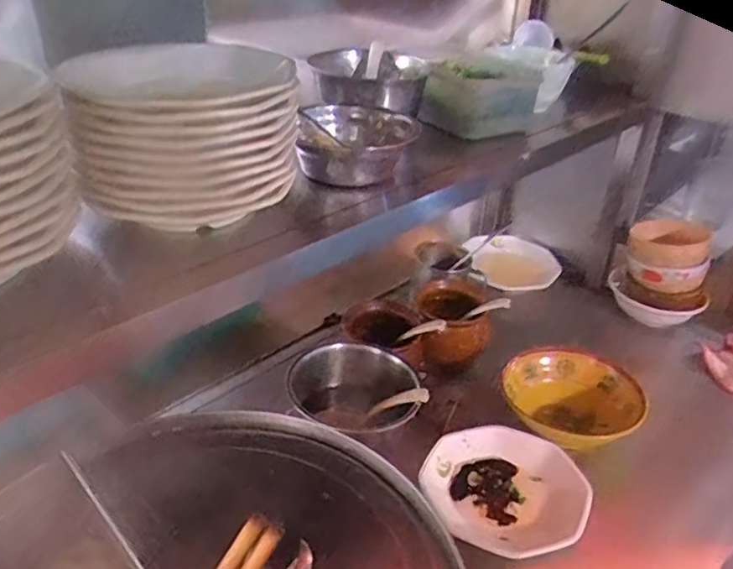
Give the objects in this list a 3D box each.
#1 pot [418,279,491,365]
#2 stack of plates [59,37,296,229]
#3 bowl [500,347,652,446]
[{"bbox_3d":[0.135,0.049,0.912,0.120,0.079,0.121,4,32,1],"label":"pot"},{"bbox_3d":[-0.150,-0.125,0.514,0.163,0.108,0.175,-8,33,-18],"label":"stack of plates"},{"bbox_3d":[0.260,0.146,0.801,0.161,0.059,0.158,-3,32,-10],"label":"bowl"}]

